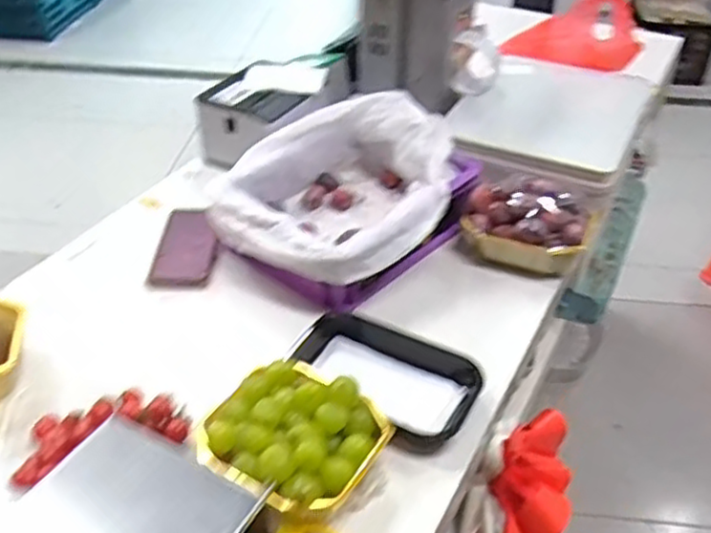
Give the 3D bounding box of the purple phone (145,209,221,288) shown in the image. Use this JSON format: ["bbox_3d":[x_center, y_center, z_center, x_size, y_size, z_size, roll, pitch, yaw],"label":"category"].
[{"bbox_3d":[-0.223,-0.031,0.968,0.081,0.016,0.169,-4,38,2],"label":"purple phone"}]

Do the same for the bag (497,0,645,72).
[{"bbox_3d":[0.380,-0.423,1.270,0.238,0.132,0.083,14,40,16],"label":"bag"}]

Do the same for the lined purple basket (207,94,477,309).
[{"bbox_3d":[-0.008,-0.098,0.952,0.327,0.125,0.261,-31,48,-34],"label":"lined purple basket"}]

